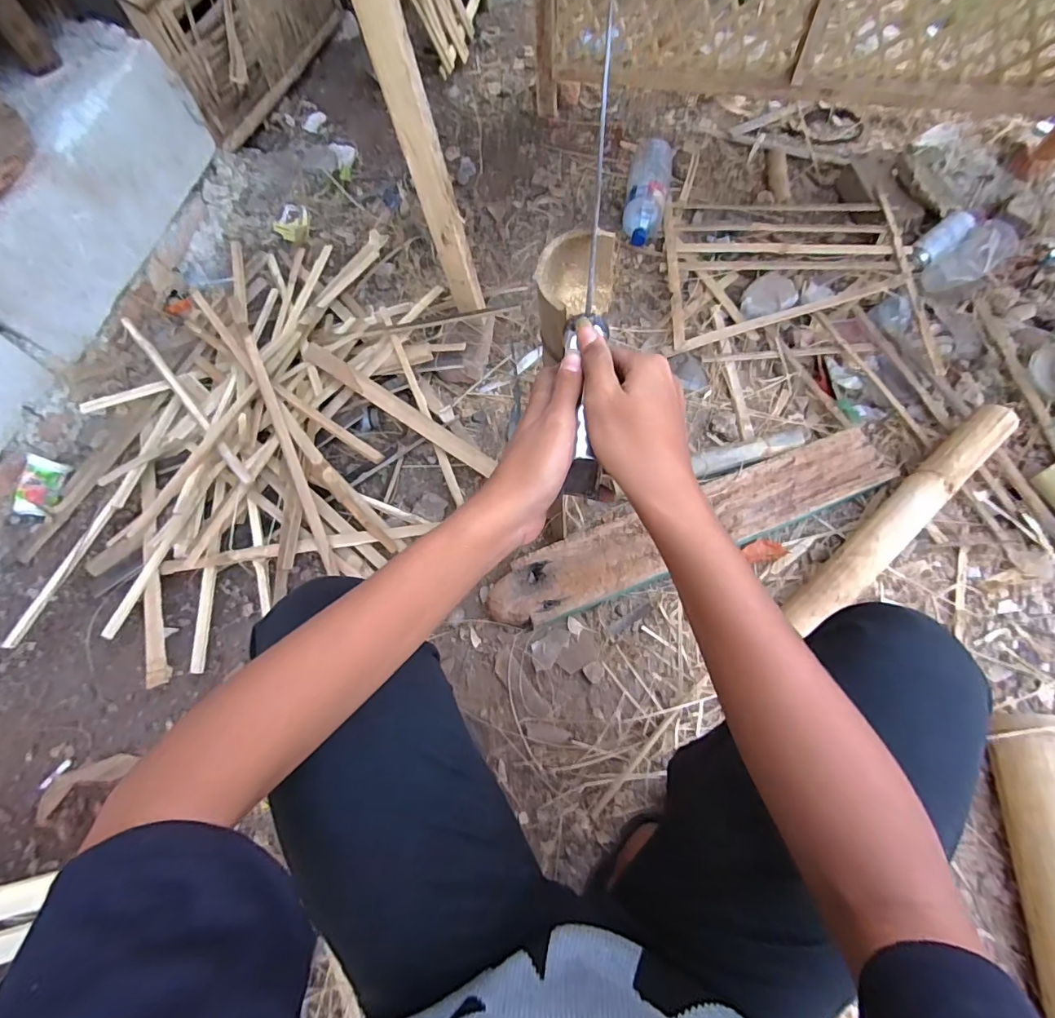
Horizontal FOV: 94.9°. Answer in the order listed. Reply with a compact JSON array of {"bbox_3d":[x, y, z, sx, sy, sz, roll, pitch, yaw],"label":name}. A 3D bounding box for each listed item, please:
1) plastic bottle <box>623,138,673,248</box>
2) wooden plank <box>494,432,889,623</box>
[{"bbox_3d":[0.282,-0.752,1.138,0.098,0.076,0.336,10,68,6],"label":"plastic bottle"},{"bbox_3d":[0.270,0.031,0.806,0.705,0.046,0.115,-20,68,-7],"label":"wooden plank"}]

